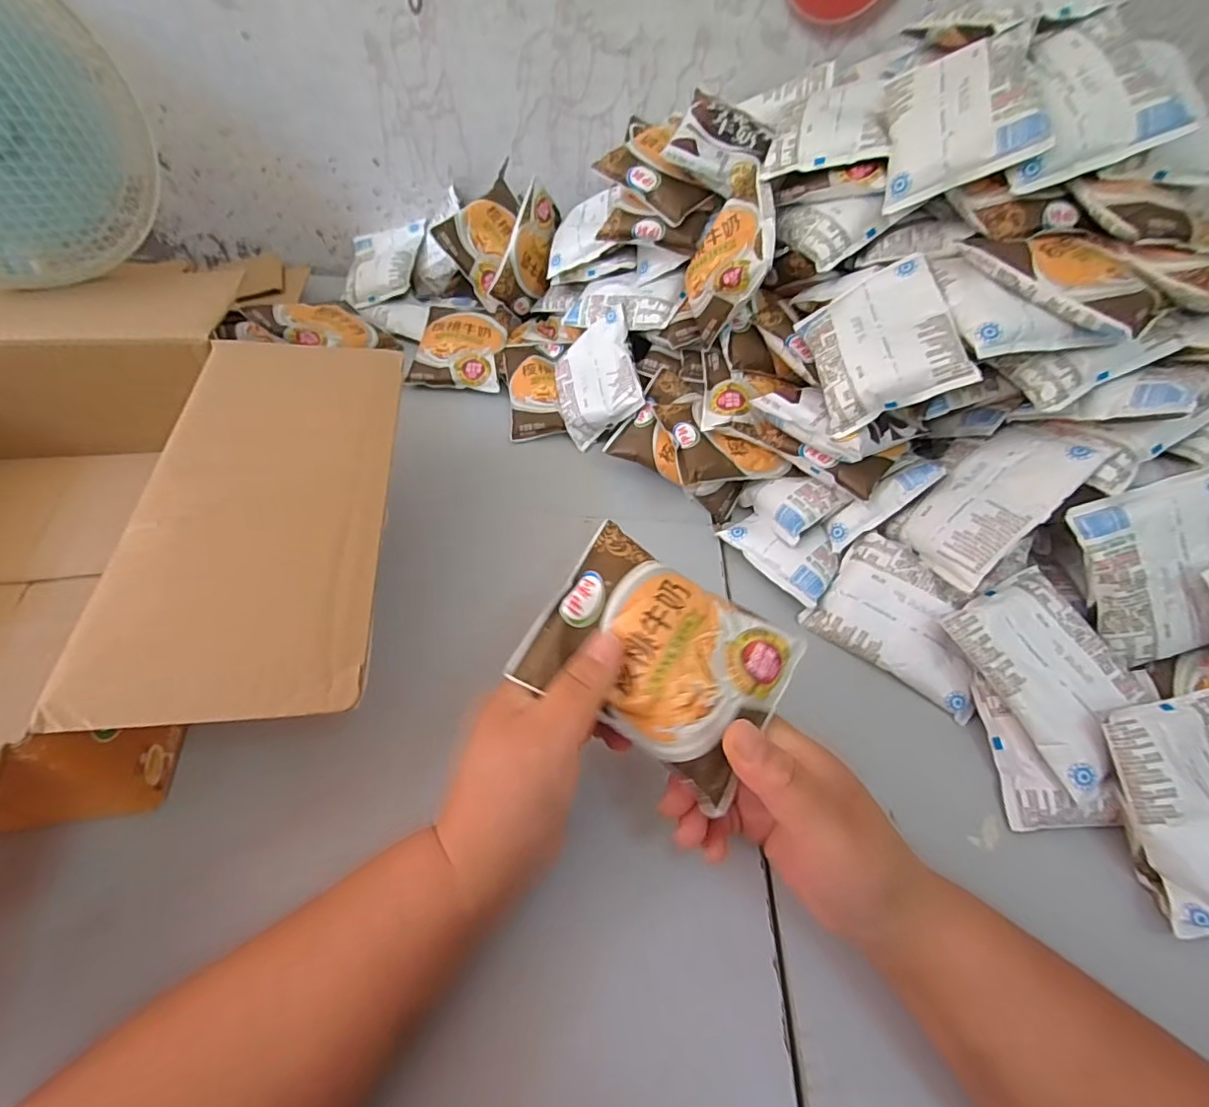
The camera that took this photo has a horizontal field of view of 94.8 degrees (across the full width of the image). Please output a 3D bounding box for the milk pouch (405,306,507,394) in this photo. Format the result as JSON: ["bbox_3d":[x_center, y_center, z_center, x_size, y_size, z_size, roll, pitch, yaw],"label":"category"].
[{"bbox_3d":[-0.157,-0.232,0.609,0.094,0.030,0.131,3,51,-3],"label":"milk pouch"}]

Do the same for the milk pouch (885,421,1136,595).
[{"bbox_3d":[0.282,-0.045,0.401,0.137,0.017,0.075,-47,47,8],"label":"milk pouch"}]

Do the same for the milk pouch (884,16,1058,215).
[{"bbox_3d":[0.250,-0.314,0.393,0.092,0.021,0.114,-6,73,38],"label":"milk pouch"}]

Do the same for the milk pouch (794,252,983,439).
[{"bbox_3d":[0.199,-0.155,0.405,0.091,0.024,0.123,-18,58,26],"label":"milk pouch"}]

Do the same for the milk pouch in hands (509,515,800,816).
[{"bbox_3d":[0.029,0.051,0.280,0.123,0.018,0.092,32,74,5],"label":"milk pouch in hands"}]

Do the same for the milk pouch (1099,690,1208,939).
[{"bbox_3d":[0.350,0.150,0.327,0.088,0.024,0.123,-5,74,-8],"label":"milk pouch"}]

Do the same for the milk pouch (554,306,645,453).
[{"bbox_3d":[-0.006,-0.173,0.544,0.083,0.025,0.120,-21,64,21],"label":"milk pouch"}]

